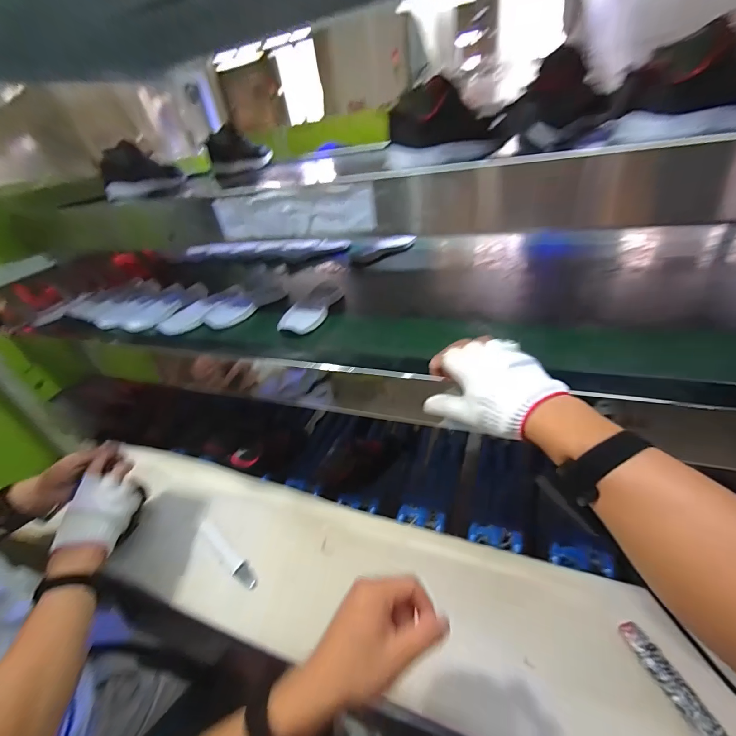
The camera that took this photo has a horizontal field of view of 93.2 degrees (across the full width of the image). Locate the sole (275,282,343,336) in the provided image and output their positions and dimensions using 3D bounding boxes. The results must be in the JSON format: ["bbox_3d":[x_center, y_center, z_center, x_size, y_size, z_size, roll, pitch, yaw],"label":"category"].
[{"bbox_3d":[-0.107,-0.123,0.697,0.079,0.020,0.203,9,38,23],"label":"sole"}]

